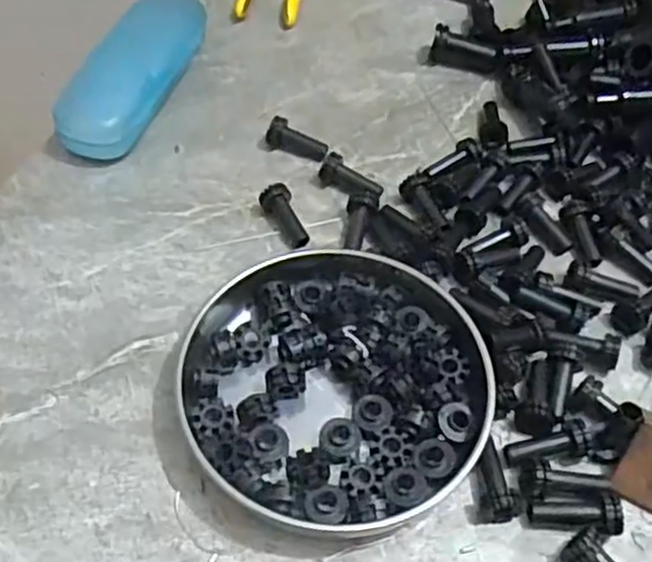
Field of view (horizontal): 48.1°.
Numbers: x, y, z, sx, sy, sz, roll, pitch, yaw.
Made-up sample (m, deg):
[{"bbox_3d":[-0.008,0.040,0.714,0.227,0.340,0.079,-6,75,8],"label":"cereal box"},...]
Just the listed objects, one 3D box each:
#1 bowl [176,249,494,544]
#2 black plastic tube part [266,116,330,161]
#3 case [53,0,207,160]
[{"bbox_3d":[0.004,0.046,0.340,0.135,0.025,0.140,2,54,-2],"label":"bowl"},{"bbox_3d":[-0.016,-0.087,0.445,0.039,0.012,0.016,17,53,8],"label":"black plastic tube part"},{"bbox_3d":[-0.119,-0.134,0.459,0.048,0.030,0.142,17,54,8],"label":"case"}]

